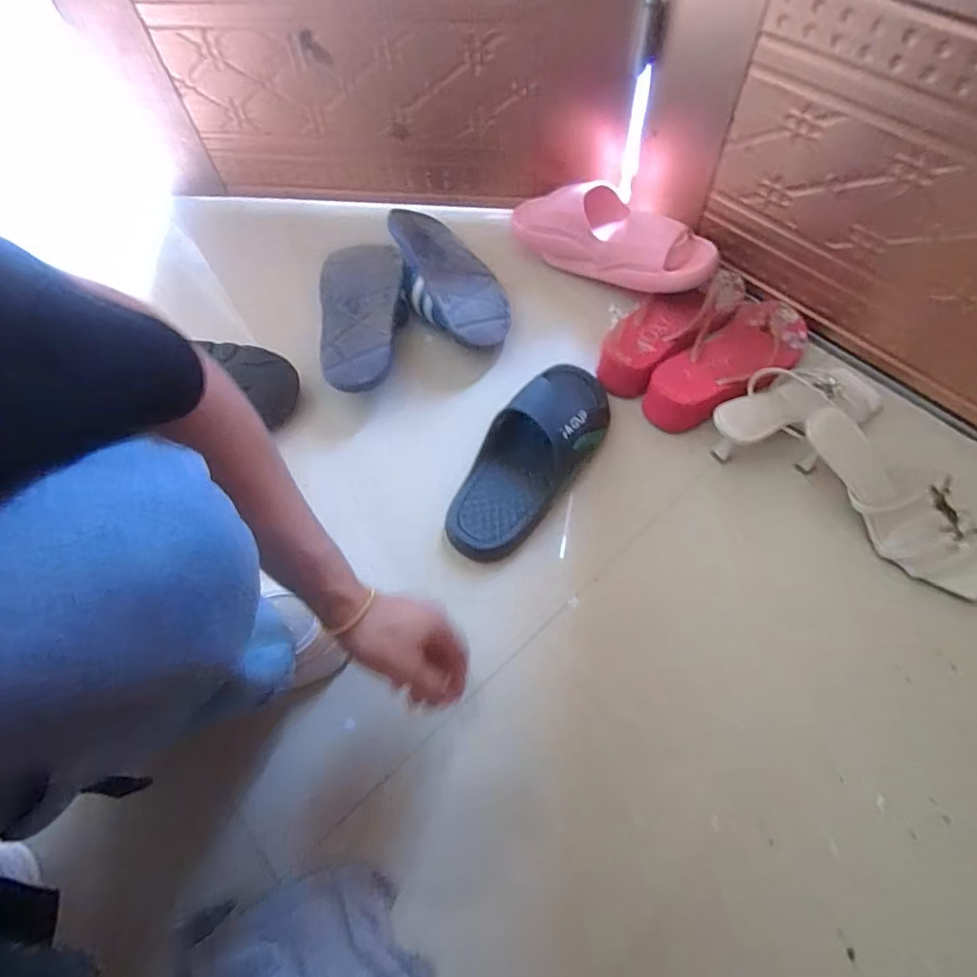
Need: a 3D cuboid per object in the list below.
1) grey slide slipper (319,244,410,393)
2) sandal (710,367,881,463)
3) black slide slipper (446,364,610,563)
[{"bbox_3d":[-0.155,-0.223,0.708,0.104,0.069,0.273,-10,64,-1],"label":"grey slide slipper"},{"bbox_3d":[0.337,-0.096,0.602,0.216,0.073,0.077,-22,64,-6],"label":"sandal"},{"bbox_3d":[0.051,-0.036,0.601,0.110,0.061,0.261,26,69,16],"label":"black slide slipper"}]

